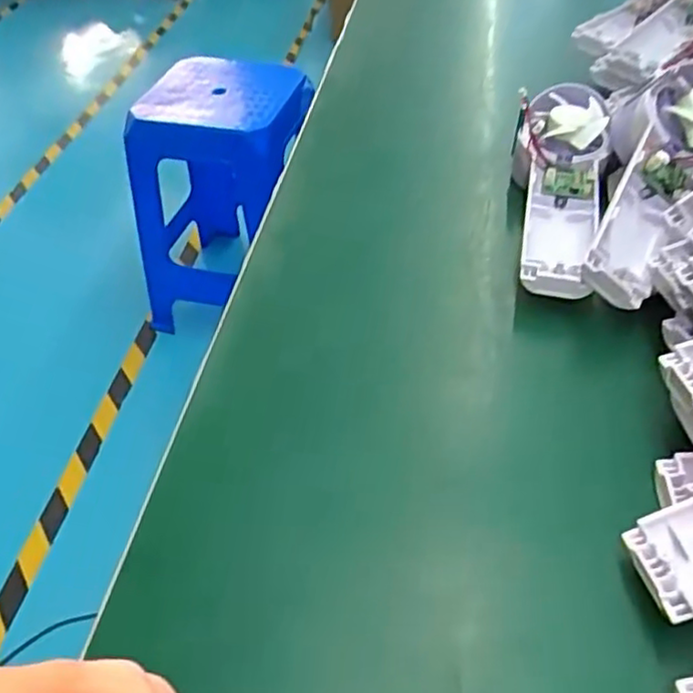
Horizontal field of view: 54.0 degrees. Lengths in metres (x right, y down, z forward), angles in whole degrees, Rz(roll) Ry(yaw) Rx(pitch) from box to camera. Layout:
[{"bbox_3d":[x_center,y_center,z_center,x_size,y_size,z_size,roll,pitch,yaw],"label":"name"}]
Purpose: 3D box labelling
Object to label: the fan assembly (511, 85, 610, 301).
[{"bbox_3d":[0.136,-0.106,0.436,0.061,0.048,0.177,8,46,11],"label":"fan assembly"}]

